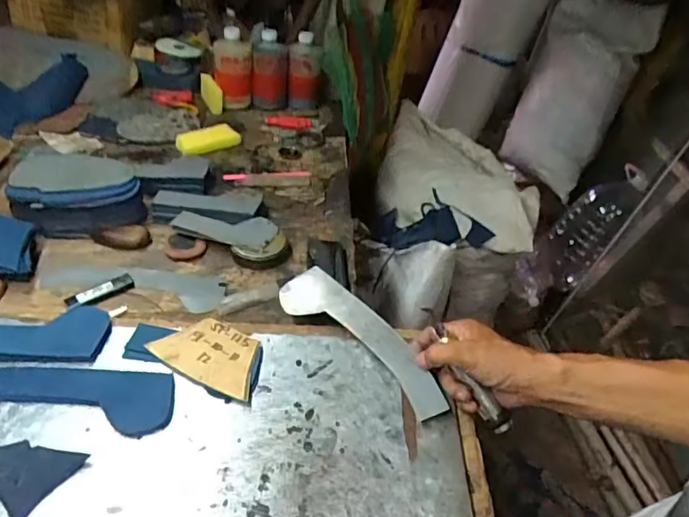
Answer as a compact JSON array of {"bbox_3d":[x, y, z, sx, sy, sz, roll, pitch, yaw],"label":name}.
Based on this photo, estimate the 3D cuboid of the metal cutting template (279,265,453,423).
[{"bbox_3d":[0.019,0.082,0.574,0.230,0.011,0.059,34,78,30],"label":"metal cutting template"}]

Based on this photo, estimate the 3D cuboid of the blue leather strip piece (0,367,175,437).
[{"bbox_3d":[-0.282,0.129,0.509,0.229,0.008,0.065,6,42,-1],"label":"blue leather strip piece"}]

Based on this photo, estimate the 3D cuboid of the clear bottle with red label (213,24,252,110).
[{"bbox_3d":[-0.224,-0.382,1.058,0.074,0.143,0.080,-1,42,-16],"label":"clear bottle with red label"}]

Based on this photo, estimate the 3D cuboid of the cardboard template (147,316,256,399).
[{"bbox_3d":[-0.144,0.099,0.560,0.117,0.005,0.072,18,46,12],"label":"cardboard template"}]

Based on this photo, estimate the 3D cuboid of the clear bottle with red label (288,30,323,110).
[{"bbox_3d":[-0.082,-0.386,1.095,0.068,0.145,0.074,5,41,-8],"label":"clear bottle with red label"}]

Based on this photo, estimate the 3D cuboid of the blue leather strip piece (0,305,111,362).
[{"bbox_3d":[-0.327,0.077,0.555,0.143,0.010,0.071,1,40,-7],"label":"blue leather strip piece"}]

